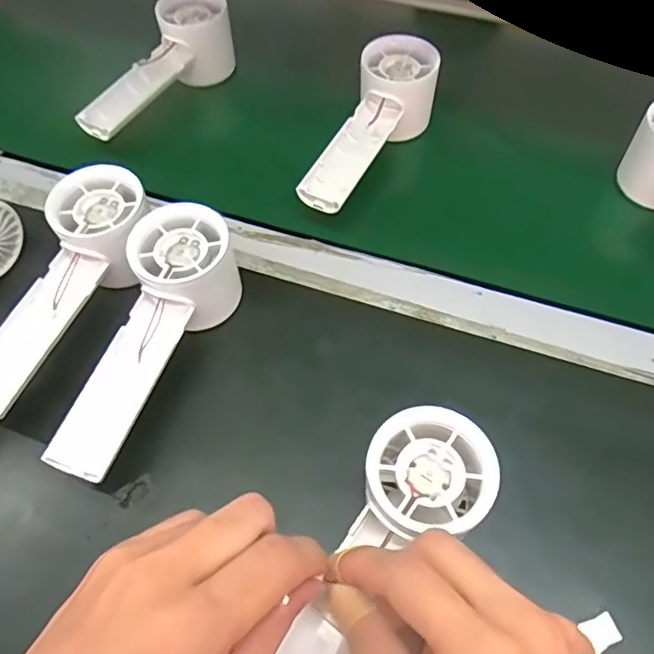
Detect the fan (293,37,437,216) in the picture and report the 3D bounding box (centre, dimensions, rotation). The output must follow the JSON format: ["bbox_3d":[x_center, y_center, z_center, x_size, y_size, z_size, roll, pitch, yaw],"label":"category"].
[{"bbox_3d":[0.033,-0.144,0.415,0.056,0.050,0.158,21,63,14],"label":"fan"}]

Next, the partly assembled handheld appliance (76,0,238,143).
[{"bbox_3d":[-0.140,-0.207,0.456,0.058,0.052,0.154,31,66,18],"label":"partly assembled handheld appliance"}]

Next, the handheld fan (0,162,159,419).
[{"bbox_3d":[-0.161,-0.023,0.342,0.063,0.059,0.159,27,65,16],"label":"handheld fan"}]

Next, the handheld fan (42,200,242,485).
[{"bbox_3d":[-0.103,0.007,0.330,0.052,0.047,0.161,22,74,14],"label":"handheld fan"}]

